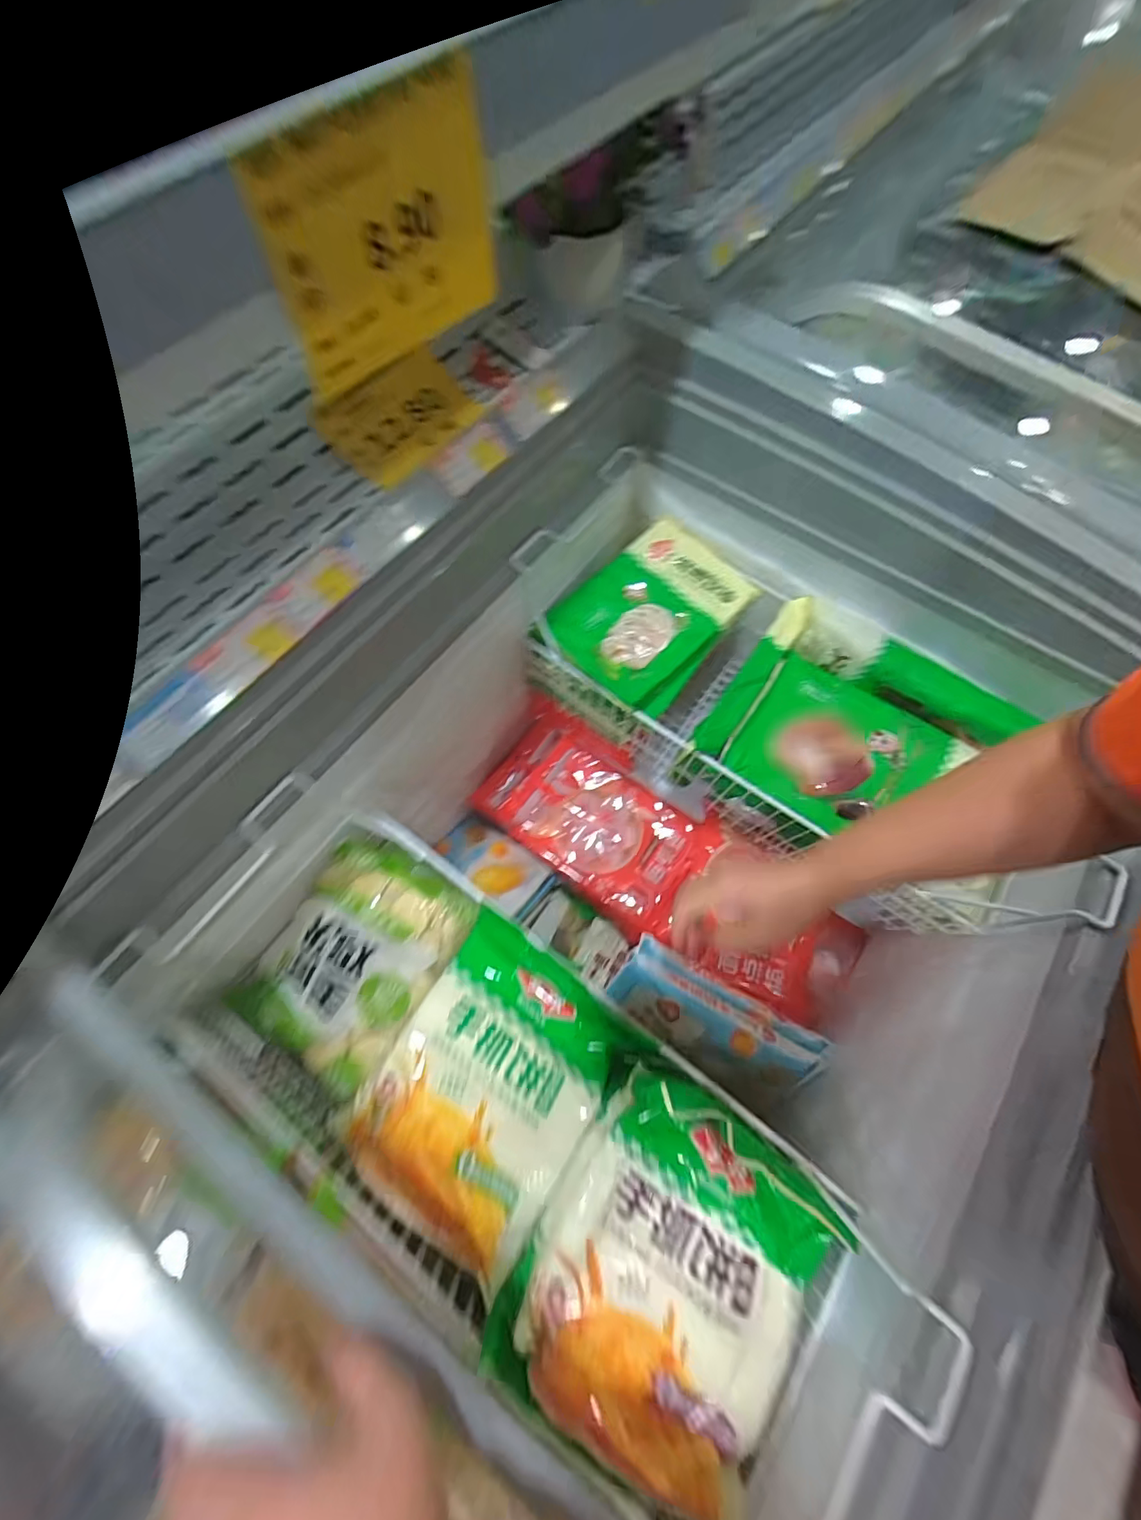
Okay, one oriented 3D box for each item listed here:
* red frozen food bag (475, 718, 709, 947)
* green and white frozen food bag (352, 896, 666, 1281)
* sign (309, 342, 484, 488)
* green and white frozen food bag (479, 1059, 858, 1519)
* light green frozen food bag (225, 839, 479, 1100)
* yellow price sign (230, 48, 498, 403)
[{"bbox_3d":[0.033,0.102,0.831,0.353,0.057,0.207,36,73,12],"label":"red frozen food bag"},{"bbox_3d":[-0.079,0.321,0.500,0.213,0.039,0.259,34,72,12],"label":"green and white frozen food bag"},{"bbox_3d":[-0.166,-0.338,0.482,0.090,0.019,0.143,40,73,-17],"label":"sign"},{"bbox_3d":[0.086,0.436,0.424,0.215,0.052,0.257,34,72,12],"label":"green and white frozen food bag"},{"bbox_3d":[-0.242,0.219,0.559,0.183,0.052,0.242,32,72,11],"label":"light green frozen food bag"},{"bbox_3d":[-0.096,-0.281,0.269,0.015,0.098,0.140,37,73,13],"label":"yellow price sign"}]

